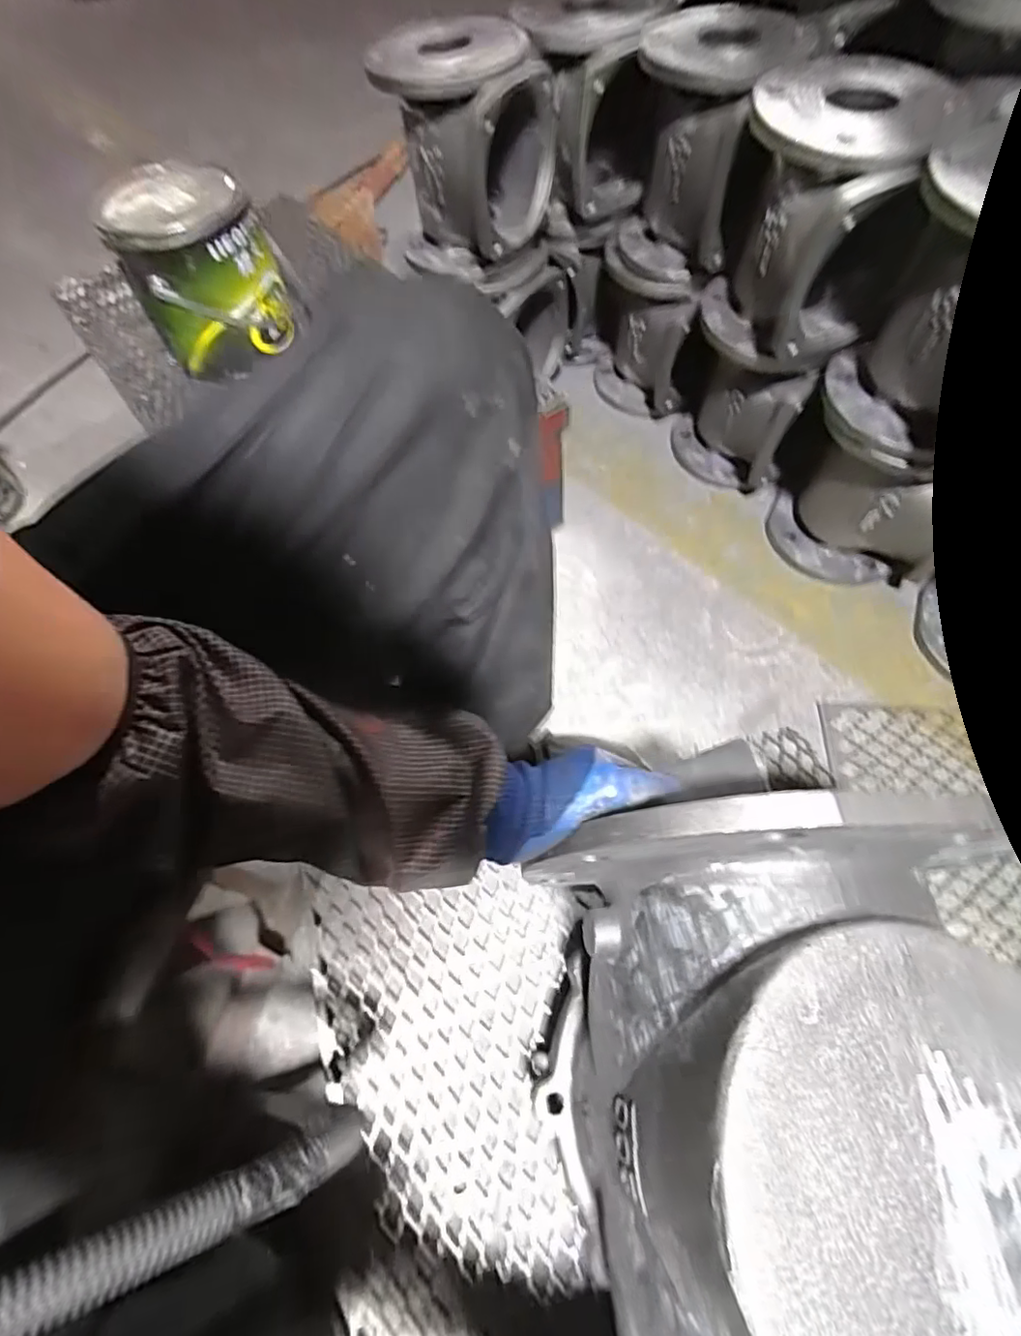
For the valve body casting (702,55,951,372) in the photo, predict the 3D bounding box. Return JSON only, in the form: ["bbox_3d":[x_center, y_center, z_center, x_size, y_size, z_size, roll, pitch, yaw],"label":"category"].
[{"bbox_3d":[0.299,-0.430,0.567,0.170,0.201,0.181,15,65,11],"label":"valve body casting"}]

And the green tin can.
[{"bbox_3d":[-0.344,-0.456,0.634,0.163,0.134,0.151,-26,64,-9],"label":"green tin can"}]

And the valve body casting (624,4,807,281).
[{"bbox_3d":[0.214,-0.589,0.662,0.164,0.209,0.156,22,66,14],"label":"valve body casting"}]

